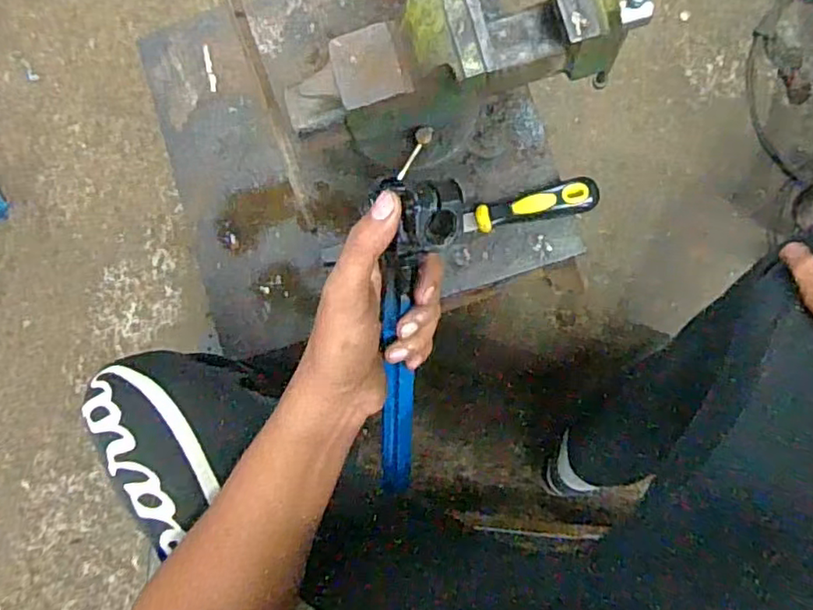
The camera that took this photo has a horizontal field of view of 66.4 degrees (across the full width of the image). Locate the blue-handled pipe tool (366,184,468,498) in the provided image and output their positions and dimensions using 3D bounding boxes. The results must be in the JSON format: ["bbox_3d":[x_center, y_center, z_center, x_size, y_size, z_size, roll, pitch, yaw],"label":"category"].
[{"bbox_3d":[0.002,0.034,0.401,0.043,0.025,0.245,10,124,9],"label":"blue-handled pipe tool"}]

